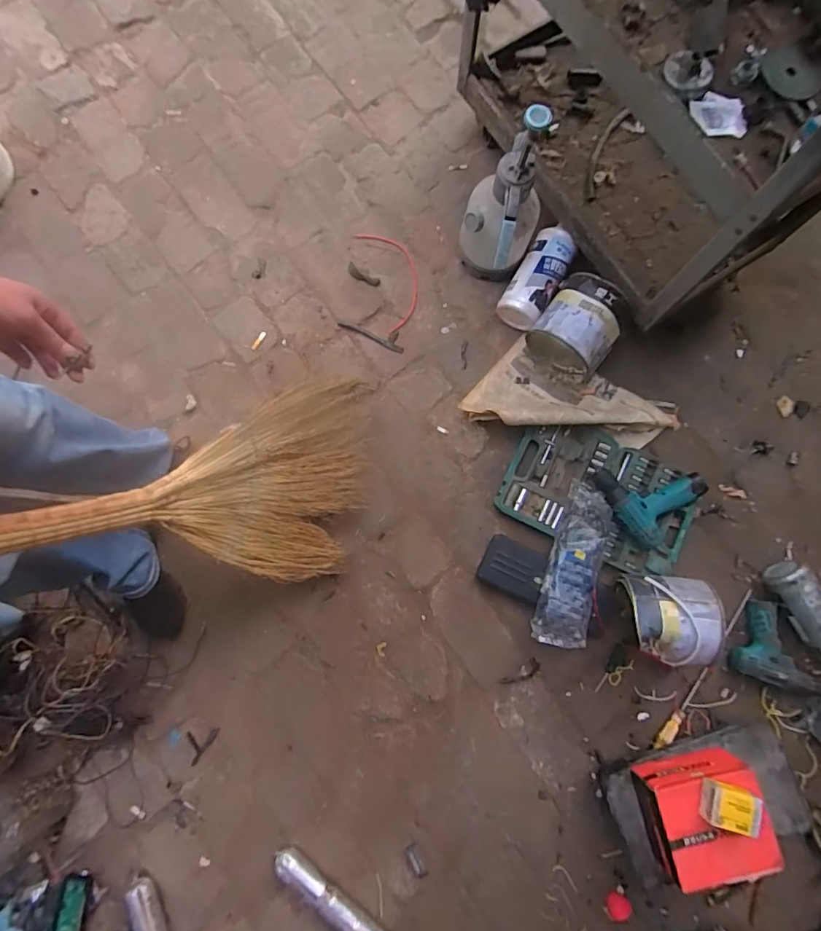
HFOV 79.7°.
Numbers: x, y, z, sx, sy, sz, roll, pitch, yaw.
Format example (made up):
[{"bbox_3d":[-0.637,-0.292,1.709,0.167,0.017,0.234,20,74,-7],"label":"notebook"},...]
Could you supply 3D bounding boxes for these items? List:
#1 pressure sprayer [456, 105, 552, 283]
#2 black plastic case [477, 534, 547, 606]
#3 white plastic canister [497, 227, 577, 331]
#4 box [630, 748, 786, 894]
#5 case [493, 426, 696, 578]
[{"bbox_3d":[0.174,-0.490,0.971,0.144,0.377,0.178,19,81,4],"label":"pressure sprayer"},{"bbox_3d":[0.213,0.213,1.015,0.126,0.028,0.105,26,80,5],"label":"black plastic case"},{"bbox_3d":[0.289,-0.423,1.105,0.104,0.090,0.232,31,82,6],"label":"white plastic canister"},{"bbox_3d":[0.500,0.597,0.831,0.182,0.108,0.164,-15,83,-2],"label":"box"},{"bbox_3d":[0.394,0.060,1.026,0.380,0.035,0.247,27,80,5],"label":"case"}]

